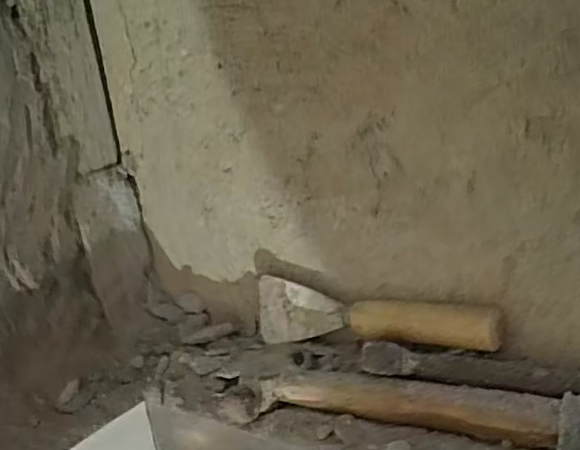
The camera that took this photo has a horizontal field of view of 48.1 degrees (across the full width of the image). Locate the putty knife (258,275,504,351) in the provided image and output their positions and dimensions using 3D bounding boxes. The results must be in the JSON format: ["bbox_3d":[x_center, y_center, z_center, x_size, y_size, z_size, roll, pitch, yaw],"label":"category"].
[{"bbox_3d":[0.066,0.082,0.546,0.222,0.057,0.038,3,18,35],"label":"putty knife"}]

